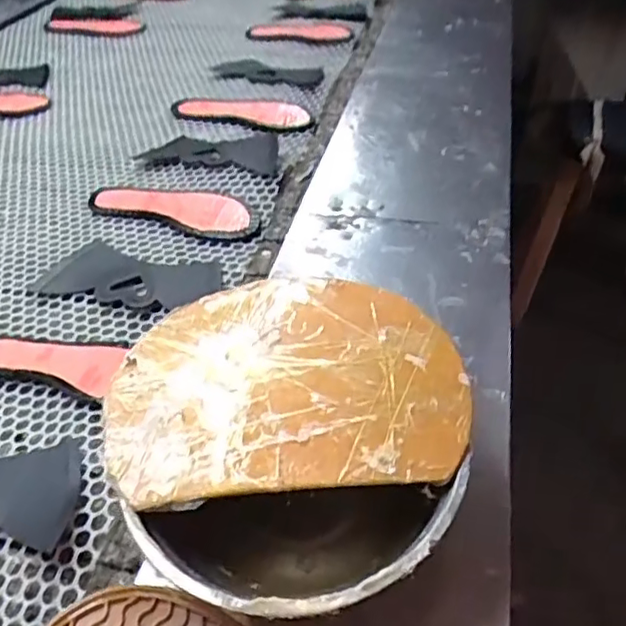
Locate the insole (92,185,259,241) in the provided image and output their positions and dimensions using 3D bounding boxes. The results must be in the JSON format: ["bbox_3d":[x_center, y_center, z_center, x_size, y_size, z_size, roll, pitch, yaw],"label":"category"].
[{"bbox_3d":[-0.176,-0.139,0.779,0.240,0.015,0.081,14,45,18],"label":"insole"}]

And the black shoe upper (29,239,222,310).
[{"bbox_3d":[-0.206,-0.043,0.686,0.199,0.011,0.088,10,44,14],"label":"black shoe upper"}]

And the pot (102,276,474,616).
[{"bbox_3d":[-0.017,0.081,0.433,0.241,0.065,0.244,-2,43,2],"label":"pot"}]

